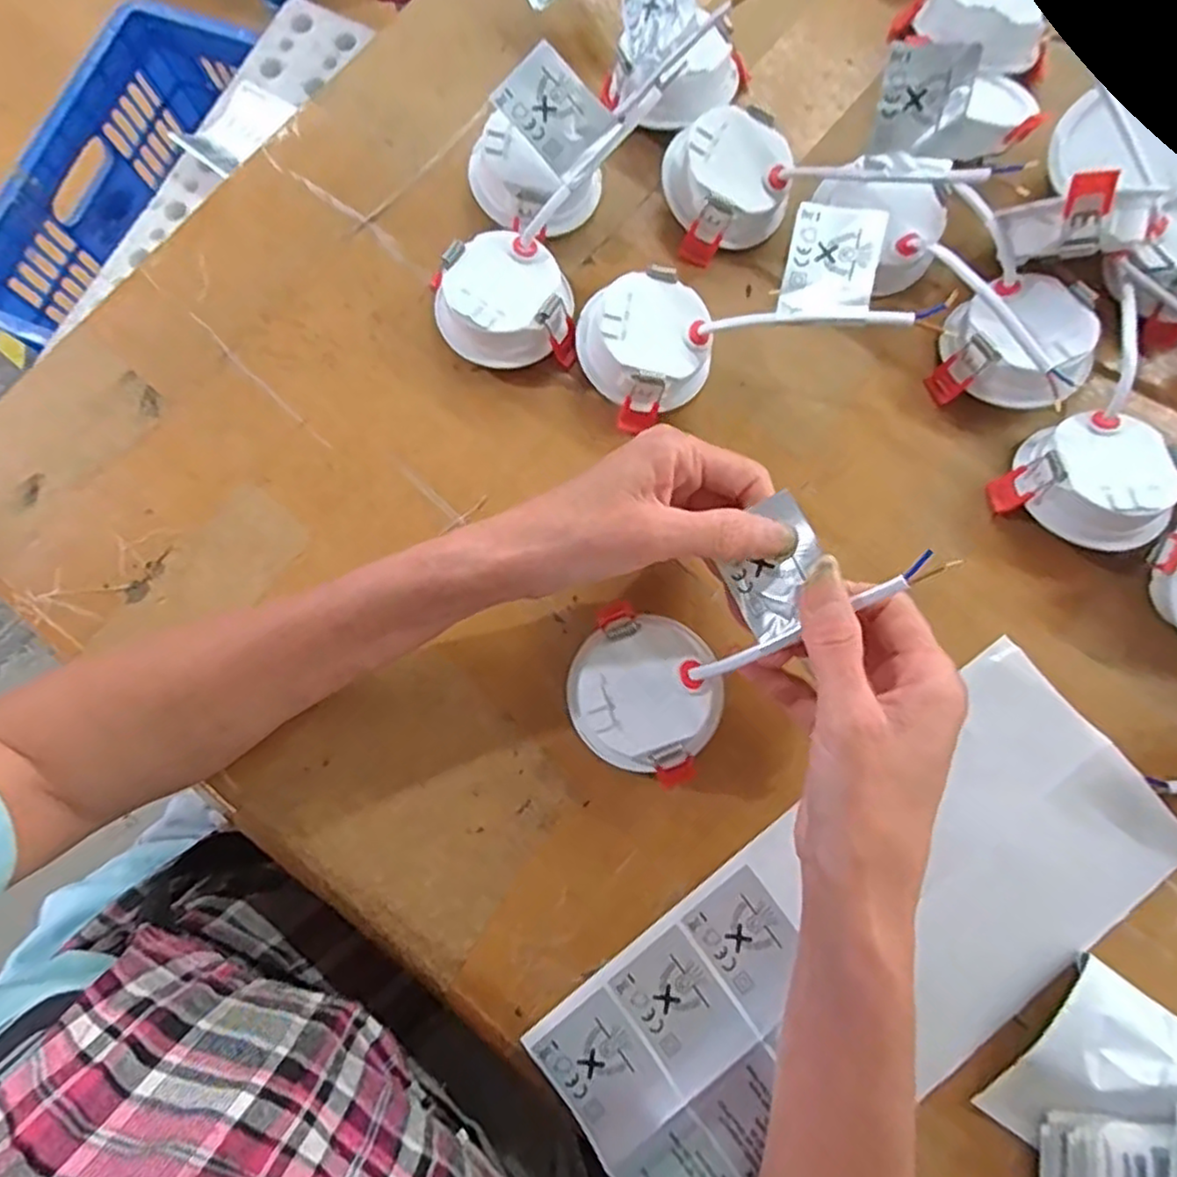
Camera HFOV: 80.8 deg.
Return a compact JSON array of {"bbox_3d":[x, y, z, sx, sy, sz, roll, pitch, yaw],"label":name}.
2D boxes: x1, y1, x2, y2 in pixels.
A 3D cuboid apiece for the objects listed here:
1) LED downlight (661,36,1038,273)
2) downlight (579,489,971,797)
[{"bbox_3d":[0.119,-0.221,0.352,0.160,0.044,0.071,-5,76,23],"label":"LED downlight"},{"bbox_3d":[0.061,0.018,0.300,0.154,0.042,0.081,-40,78,24],"label":"downlight"}]

